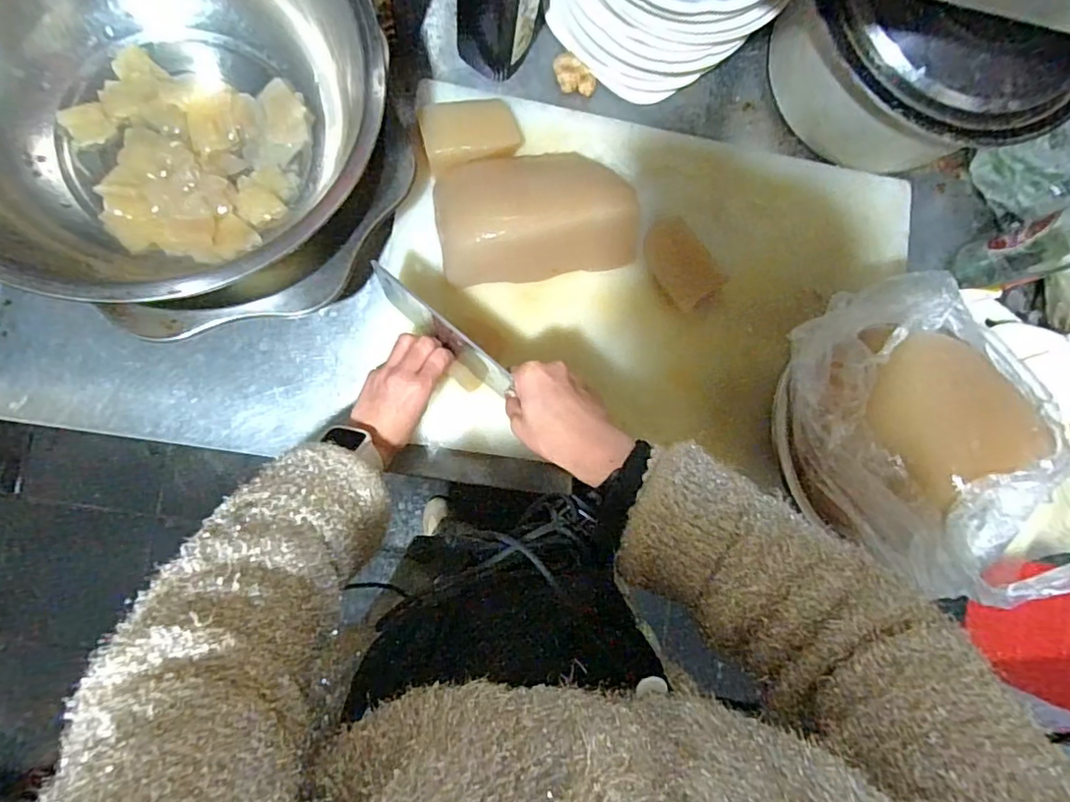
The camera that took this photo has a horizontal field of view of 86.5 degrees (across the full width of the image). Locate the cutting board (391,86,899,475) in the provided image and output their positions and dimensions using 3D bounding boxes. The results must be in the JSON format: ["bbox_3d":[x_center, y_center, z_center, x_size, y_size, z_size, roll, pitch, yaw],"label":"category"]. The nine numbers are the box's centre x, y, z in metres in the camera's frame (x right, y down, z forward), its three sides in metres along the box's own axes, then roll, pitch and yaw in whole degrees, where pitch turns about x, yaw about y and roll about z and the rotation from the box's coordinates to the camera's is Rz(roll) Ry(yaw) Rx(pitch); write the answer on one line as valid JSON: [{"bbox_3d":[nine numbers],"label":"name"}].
[{"bbox_3d":[0.135,-0.126,0.625,0.557,0.045,0.388,7,85,-6],"label":"cutting board"}]

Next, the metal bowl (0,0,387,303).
[{"bbox_3d":[-0.315,-0.249,0.480,0.356,0.132,0.338,0,85,-6],"label":"metal bowl"}]

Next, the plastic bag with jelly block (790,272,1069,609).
[{"bbox_3d":[0.379,0.062,0.542,0.230,0.109,0.350,-27,89,-8],"label":"plastic bag with jelly block"}]

